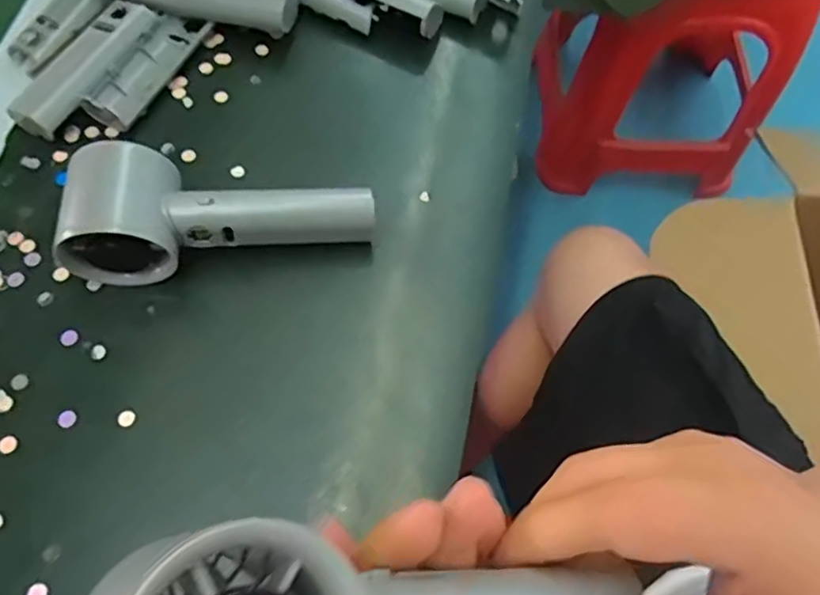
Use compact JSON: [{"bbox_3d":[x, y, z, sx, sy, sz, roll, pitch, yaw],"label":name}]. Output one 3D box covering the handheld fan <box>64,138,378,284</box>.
[{"bbox_3d":[-0.097,-0.040,0.329,0.153,0.052,0.062,1,66,0],"label":"handheld fan"}]

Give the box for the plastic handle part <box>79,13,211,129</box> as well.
[{"bbox_3d":[-0.162,-0.146,0.392,0.028,0.022,0.095,25,68,10],"label":"plastic handle part"}]

